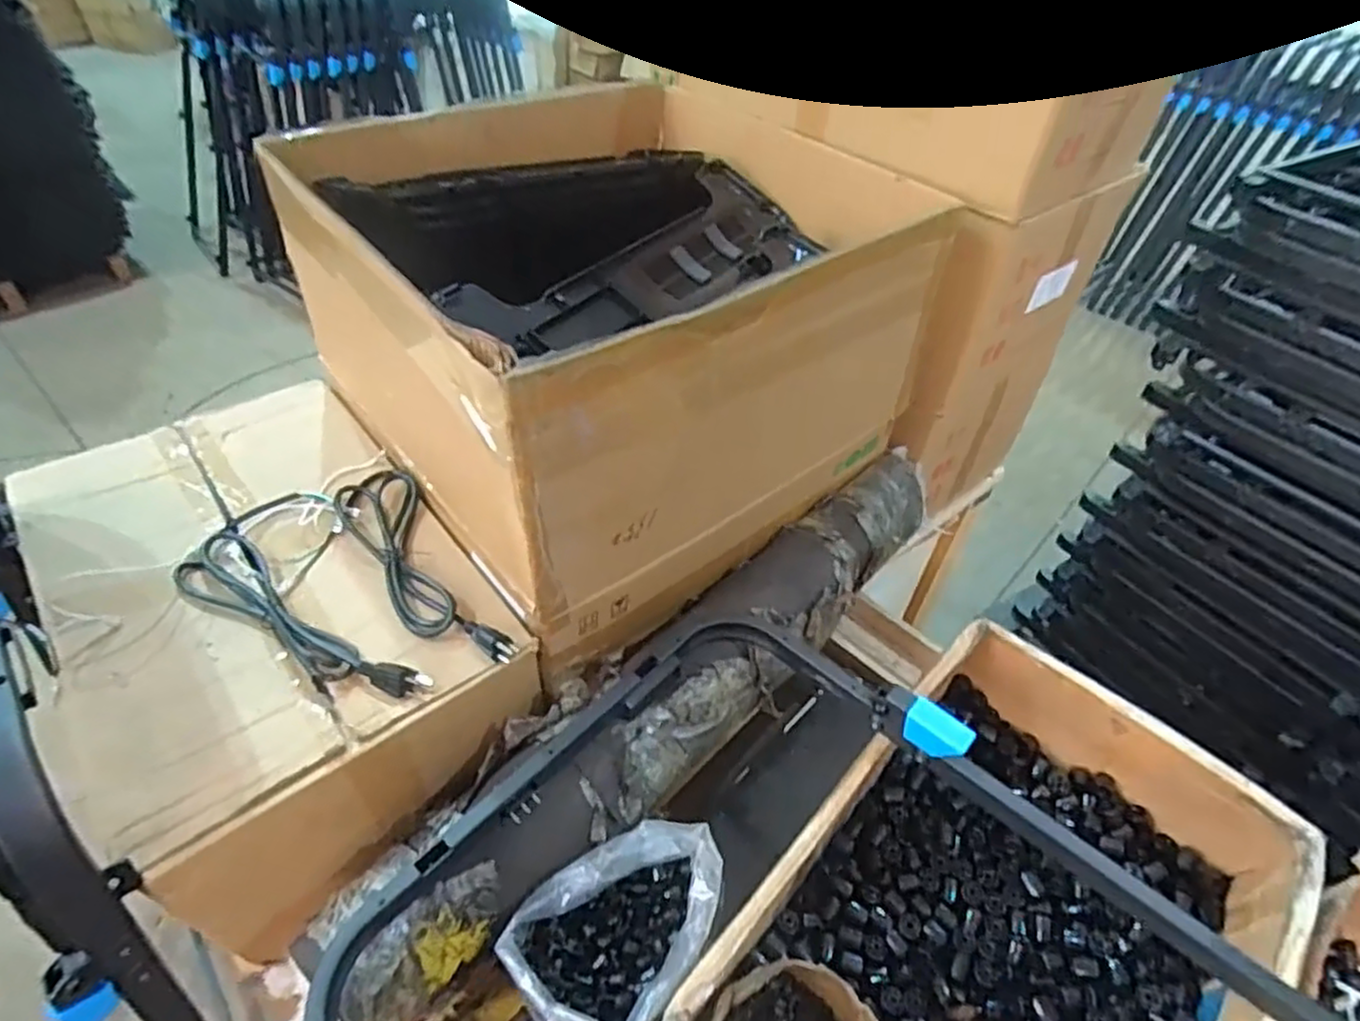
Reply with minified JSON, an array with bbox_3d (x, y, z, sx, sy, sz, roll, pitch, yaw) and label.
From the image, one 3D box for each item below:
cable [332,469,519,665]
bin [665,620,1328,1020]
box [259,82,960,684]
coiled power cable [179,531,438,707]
[{"bbox_3d":[-0.265,0.059,0.708,0.087,0.027,0.295,-25,51,-26],"label":"cable"},{"bbox_3d":[0.276,0.379,0.615,0.346,0.143,0.520,34,52,28],"label":"bin"},{"bbox_3d":[-0.071,-0.229,0.855,0.577,0.336,0.525,-30,53,-29],"label":"box"},{"bbox_3d":[-0.364,0.105,0.663,0.302,0.030,0.070,28,50,23],"label":"coiled power cable"}]

